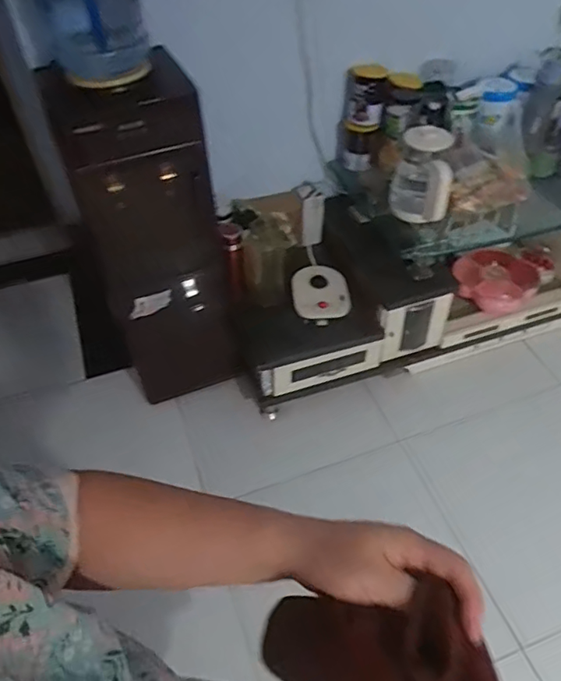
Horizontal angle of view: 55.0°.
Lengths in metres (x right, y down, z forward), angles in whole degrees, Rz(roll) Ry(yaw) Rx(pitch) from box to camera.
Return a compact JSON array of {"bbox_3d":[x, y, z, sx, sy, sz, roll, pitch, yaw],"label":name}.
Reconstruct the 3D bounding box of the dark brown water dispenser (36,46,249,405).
[{"bbox_3d":[-0.326,-0.228,1.483,0.335,0.932,0.295,-18,50,-13],"label":"dark brown water dispenser"}]

